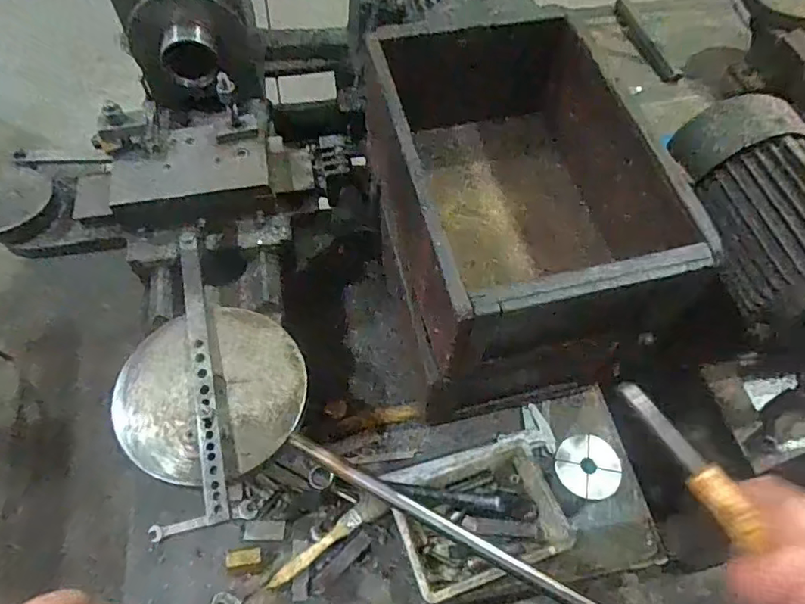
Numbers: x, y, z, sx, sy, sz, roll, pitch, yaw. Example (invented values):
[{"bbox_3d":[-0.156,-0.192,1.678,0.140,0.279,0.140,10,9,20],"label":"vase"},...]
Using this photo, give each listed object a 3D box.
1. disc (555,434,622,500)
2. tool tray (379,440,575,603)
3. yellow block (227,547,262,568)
[{"bbox_3d":[0.192,0.170,0.574,0.064,0.010,0.062,6,59,1],"label":"disc"},{"bbox_3d":[0.080,0.232,0.619,0.170,0.050,0.138,-15,61,-11],"label":"tool tray"},{"bbox_3d":[-0.171,0.276,0.600,0.035,0.008,0.015,-9,61,-6],"label":"yellow block"}]

